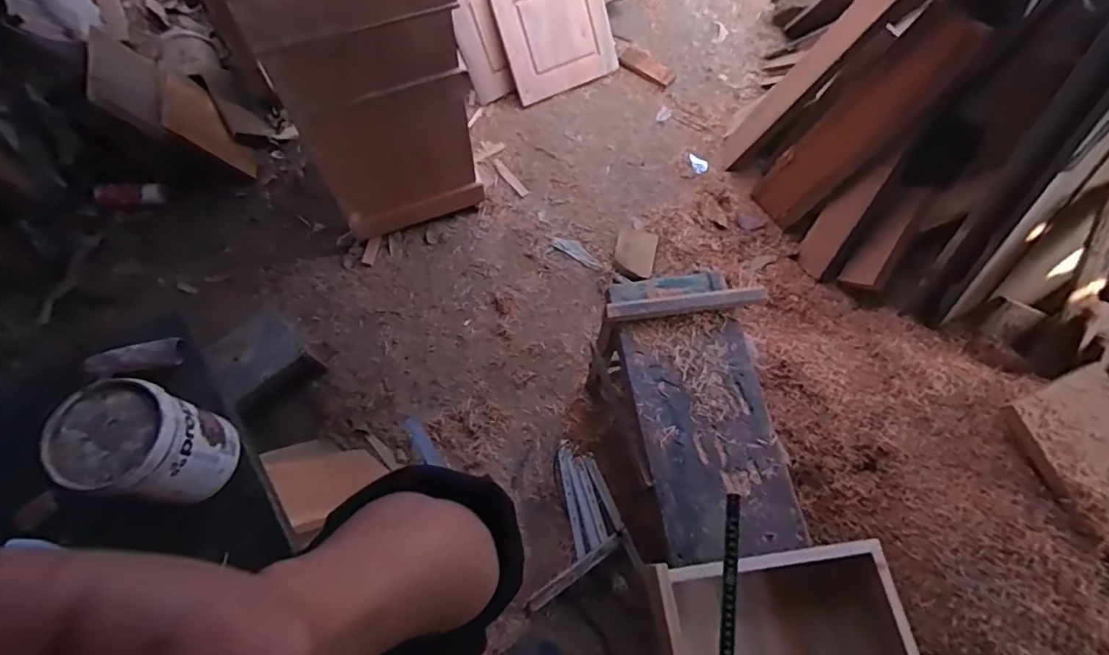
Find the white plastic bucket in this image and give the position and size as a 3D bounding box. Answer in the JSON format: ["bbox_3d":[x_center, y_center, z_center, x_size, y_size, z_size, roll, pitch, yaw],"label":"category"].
[{"bbox_3d":[-0.439,0.131,0.603,0.110,0.146,0.107,11,63,6],"label":"white plastic bucket"}]

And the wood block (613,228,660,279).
[{"bbox_3d":[0.265,-0.244,1.790,0.126,0.023,0.184,12,64,6],"label":"wood block"}]

